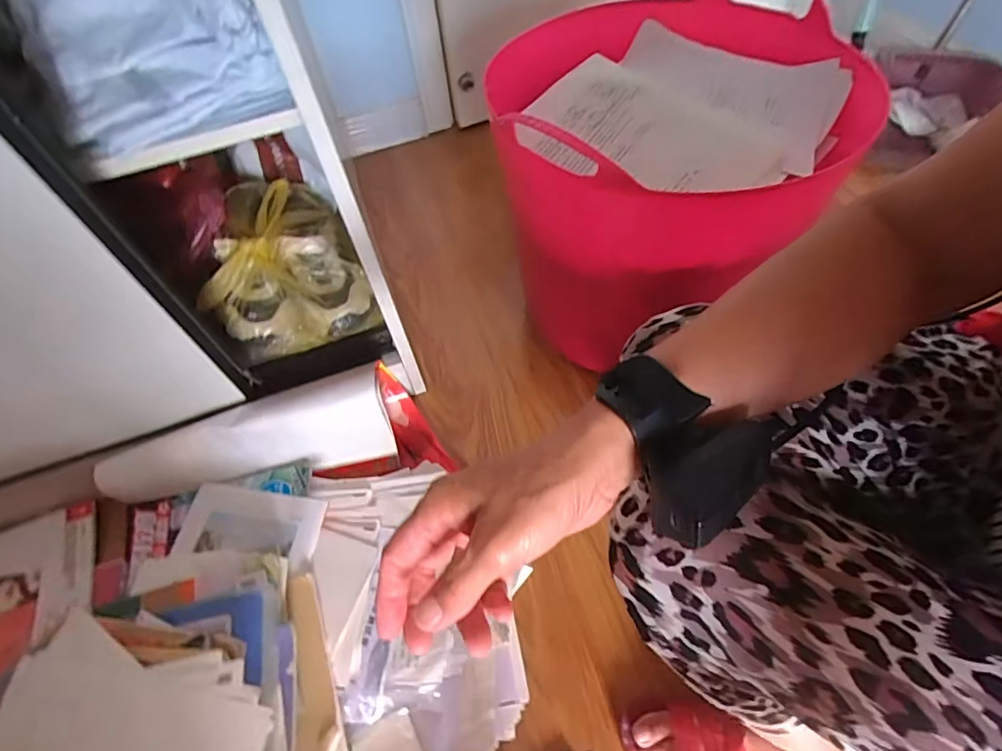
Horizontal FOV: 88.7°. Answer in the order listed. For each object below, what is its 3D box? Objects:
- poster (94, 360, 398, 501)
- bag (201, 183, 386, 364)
[{"bbox_3d":[-0.338,0.083,0.710,0.362,0.115,0.095,-11,55,-4],"label":"poster"},{"bbox_3d":[-0.318,-0.157,0.746,0.203,0.130,0.241,-25,57,-13],"label":"bag"}]

